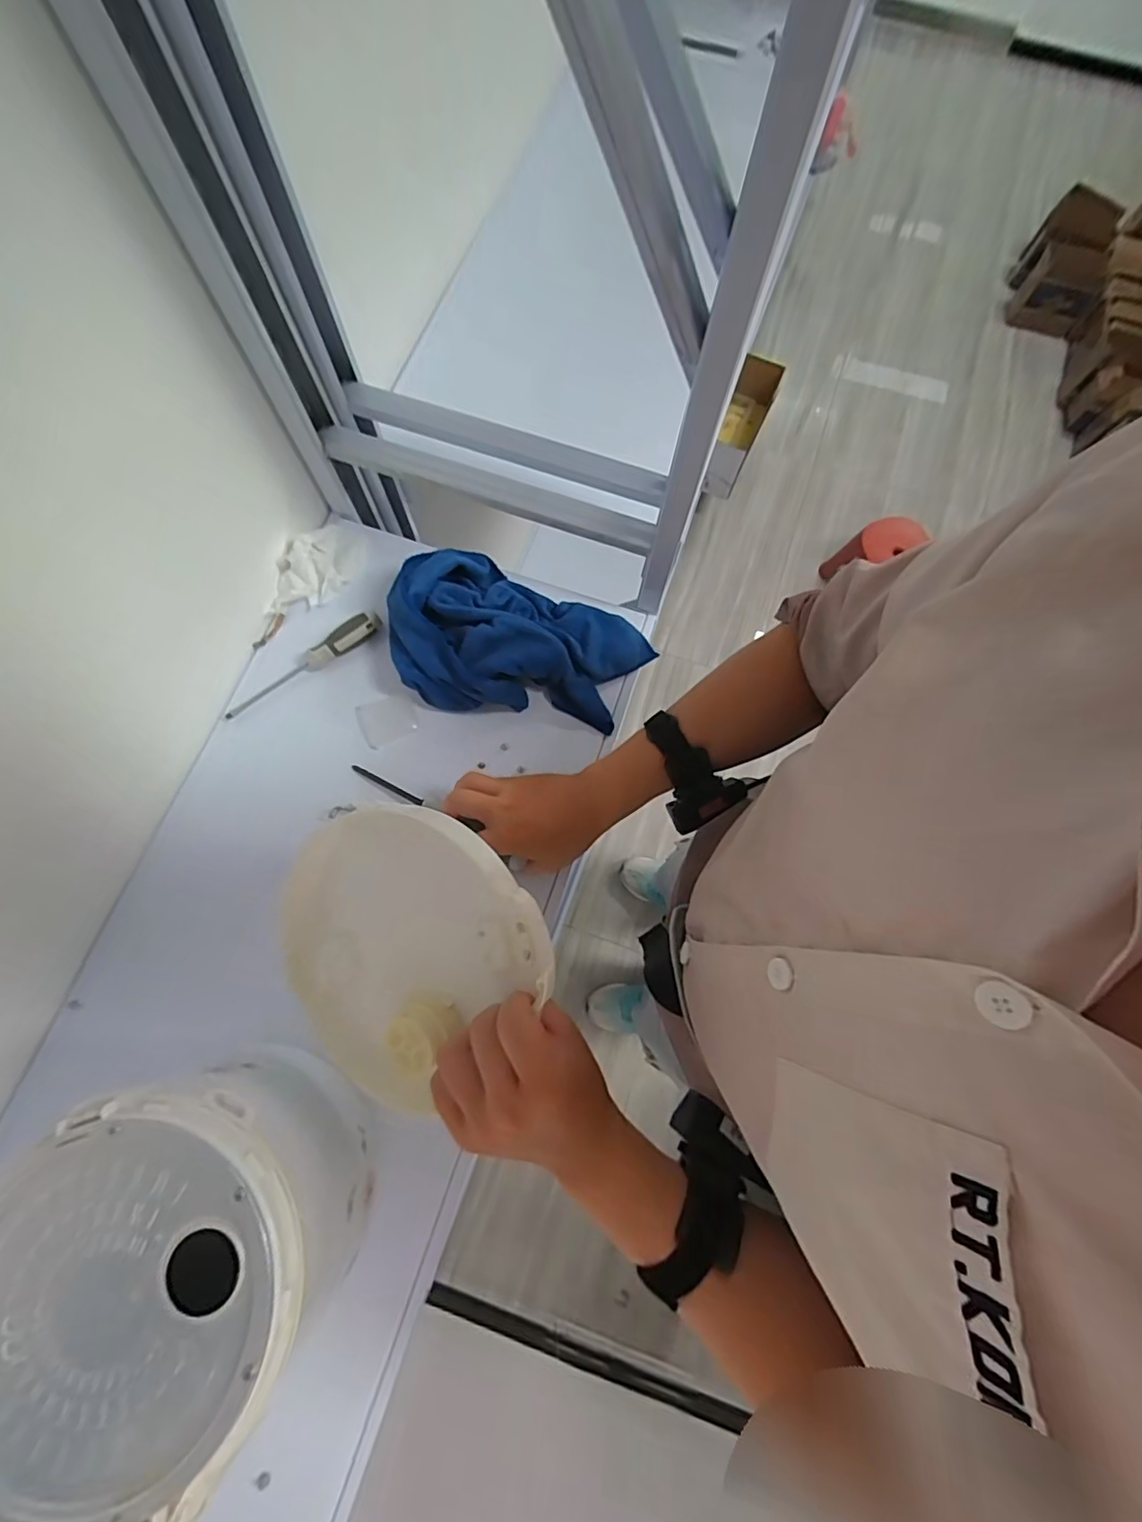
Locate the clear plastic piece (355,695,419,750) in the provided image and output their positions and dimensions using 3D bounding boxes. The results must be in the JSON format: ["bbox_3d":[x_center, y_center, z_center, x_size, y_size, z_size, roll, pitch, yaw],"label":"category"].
[{"bbox_3d":[-0.196,-0.045,0.611,0.058,0.004,0.050,-25,77,-8],"label":"clear plastic piece"}]

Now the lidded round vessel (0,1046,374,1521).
[{"bbox_3d":[-0.247,0.318,0.384,0.189,0.160,0.199,31,76,6],"label":"lidded round vessel"}]

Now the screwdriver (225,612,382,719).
[{"bbox_3d":[-0.284,-0.103,0.608,0.185,0.024,0.023,-36,79,-10],"label":"screwdriver"}]

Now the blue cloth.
[{"bbox_3d":[-0.050,-0.129,0.595,0.266,0.072,0.162,11,75,1],"label":"blue cloth"}]

